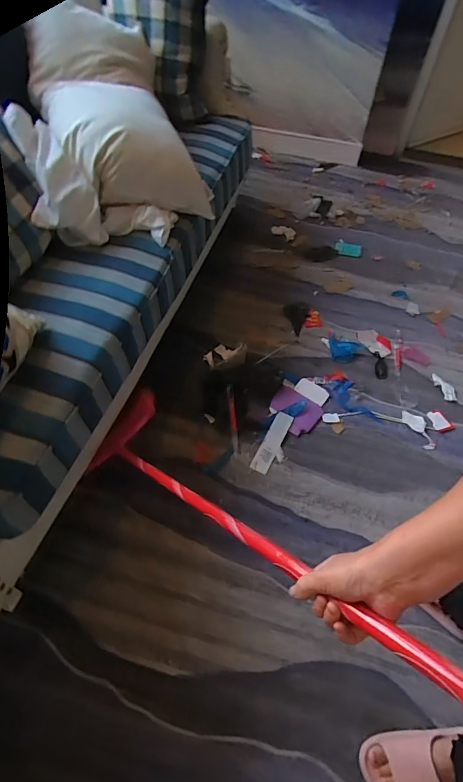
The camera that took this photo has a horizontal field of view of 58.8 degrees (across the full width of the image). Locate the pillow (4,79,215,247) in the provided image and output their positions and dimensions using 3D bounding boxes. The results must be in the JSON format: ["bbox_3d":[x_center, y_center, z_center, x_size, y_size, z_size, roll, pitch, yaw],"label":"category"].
[{"bbox_3d":[-0.311,-0.648,1.134,0.460,0.214,0.534,-10,55,-11],"label":"pillow"}]

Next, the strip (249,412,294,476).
[{"bbox_3d":[0.115,0.140,1.142,0.049,0.007,0.186,29,64,4],"label":"strip"}]

